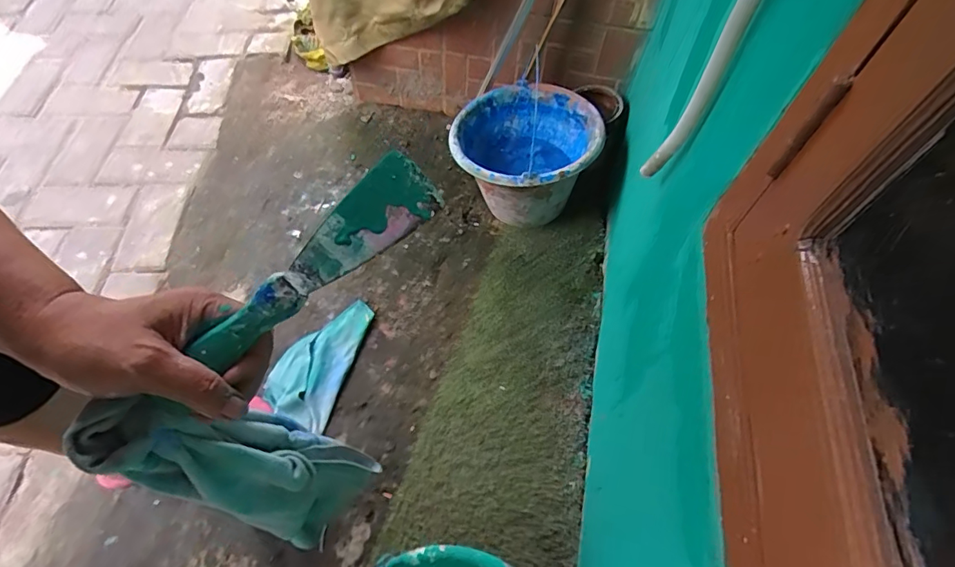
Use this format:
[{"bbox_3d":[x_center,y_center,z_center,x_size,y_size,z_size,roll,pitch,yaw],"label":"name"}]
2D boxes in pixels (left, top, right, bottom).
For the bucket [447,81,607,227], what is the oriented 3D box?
[{"bbox_3d":[0.083,-0.221,0.889,0.251,0.179,0.240,-1,58,2],"label":"bucket"}]

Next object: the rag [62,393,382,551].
[{"bbox_3d":[-0.187,0.164,0.402,0.047,0.349,0.103,23,68,21],"label":"rag"}]

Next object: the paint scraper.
[{"bbox_3d":[-0.097,-0.013,0.308,0.170,0.021,0.046,-45,95,-16],"label":"paint scraper"}]

